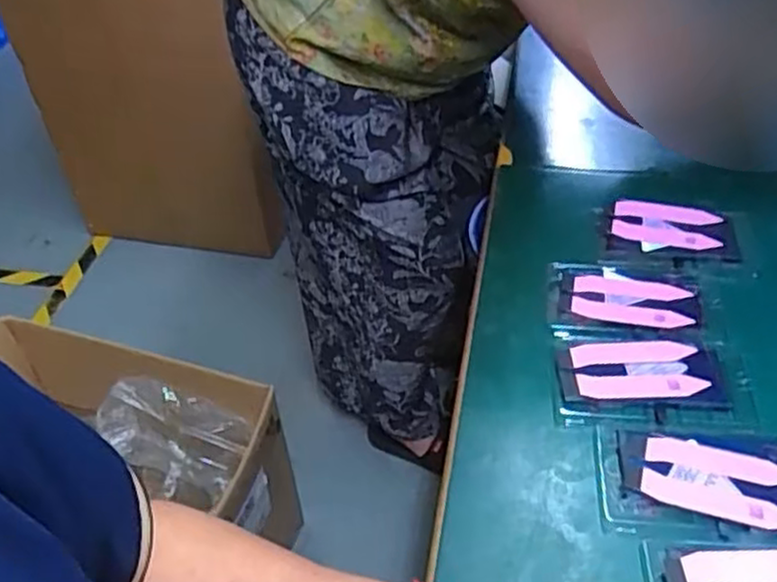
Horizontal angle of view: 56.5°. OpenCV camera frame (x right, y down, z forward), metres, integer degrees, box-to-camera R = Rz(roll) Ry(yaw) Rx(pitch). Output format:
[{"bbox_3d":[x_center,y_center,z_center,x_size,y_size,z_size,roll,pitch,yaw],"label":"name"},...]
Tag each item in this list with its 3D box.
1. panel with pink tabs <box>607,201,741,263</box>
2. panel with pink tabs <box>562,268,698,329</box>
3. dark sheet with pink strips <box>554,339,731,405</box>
[{"bbox_3d":[0.236,-0.050,0.603,0.100,0.012,0.058,6,44,13],"label":"panel with pink tabs"},{"bbox_3d":[0.183,0.006,0.549,0.098,0.006,0.063,8,45,15],"label":"panel with pink tabs"},{"bbox_3d":[0.173,0.056,0.496,0.108,0.007,0.054,-1,43,5],"label":"dark sheet with pink strips"}]

